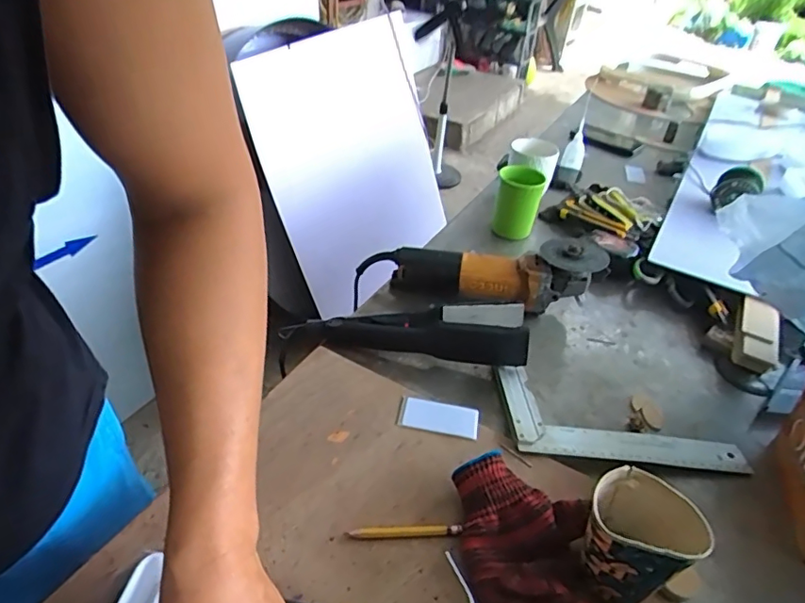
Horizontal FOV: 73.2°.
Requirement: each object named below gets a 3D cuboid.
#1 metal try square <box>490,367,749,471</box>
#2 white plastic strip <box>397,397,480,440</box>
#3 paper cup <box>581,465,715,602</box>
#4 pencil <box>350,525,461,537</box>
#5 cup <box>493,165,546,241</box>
[{"bbox_3d":[0.236,0.136,0.594,0.259,0.028,0.117,7,38,1],"label":"metal try square"},{"bbox_3d":[0.038,0.121,0.570,0.083,0.007,0.038,10,38,5],"label":"white plastic strip"},{"bbox_3d":[0.181,0.195,0.430,0.082,0.098,0.070,28,42,25],"label":"paper cup"},{"bbox_3d":[0.003,0.197,0.467,0.094,0.007,0.008,1,38,-6],"label":"pencil"},{"bbox_3d":[0.184,-0.160,0.877,0.071,0.094,0.070,10,37,9],"label":"cup"}]

